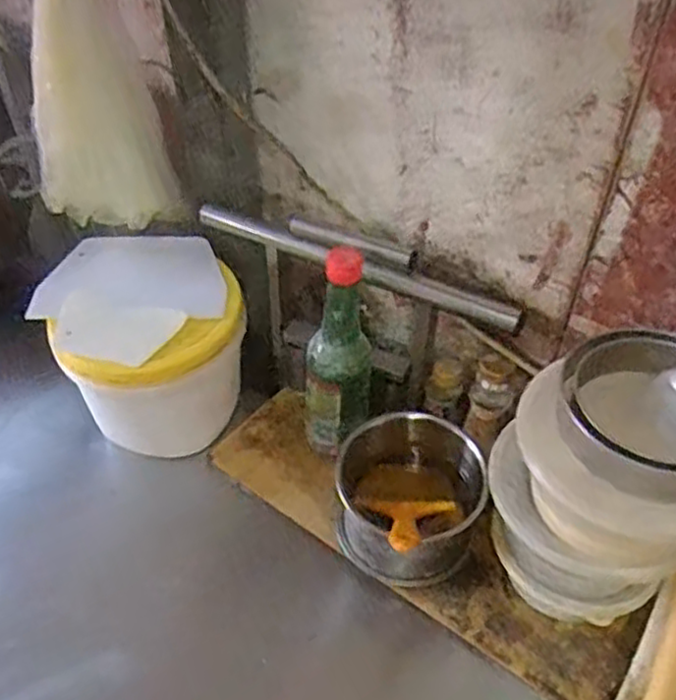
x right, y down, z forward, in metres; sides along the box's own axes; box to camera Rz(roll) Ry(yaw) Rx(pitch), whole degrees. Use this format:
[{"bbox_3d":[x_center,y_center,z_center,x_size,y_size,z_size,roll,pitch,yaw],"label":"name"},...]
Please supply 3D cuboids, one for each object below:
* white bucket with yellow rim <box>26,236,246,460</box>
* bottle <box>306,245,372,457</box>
[{"bbox_3d":[-0.203,0.009,0.788,0.181,0.196,0.196,-1,45,1],"label":"white bucket with yellow rim"},{"bbox_3d":[-0.003,0.008,0.695,0.067,0.218,0.057,7,47,7],"label":"bottle"}]

